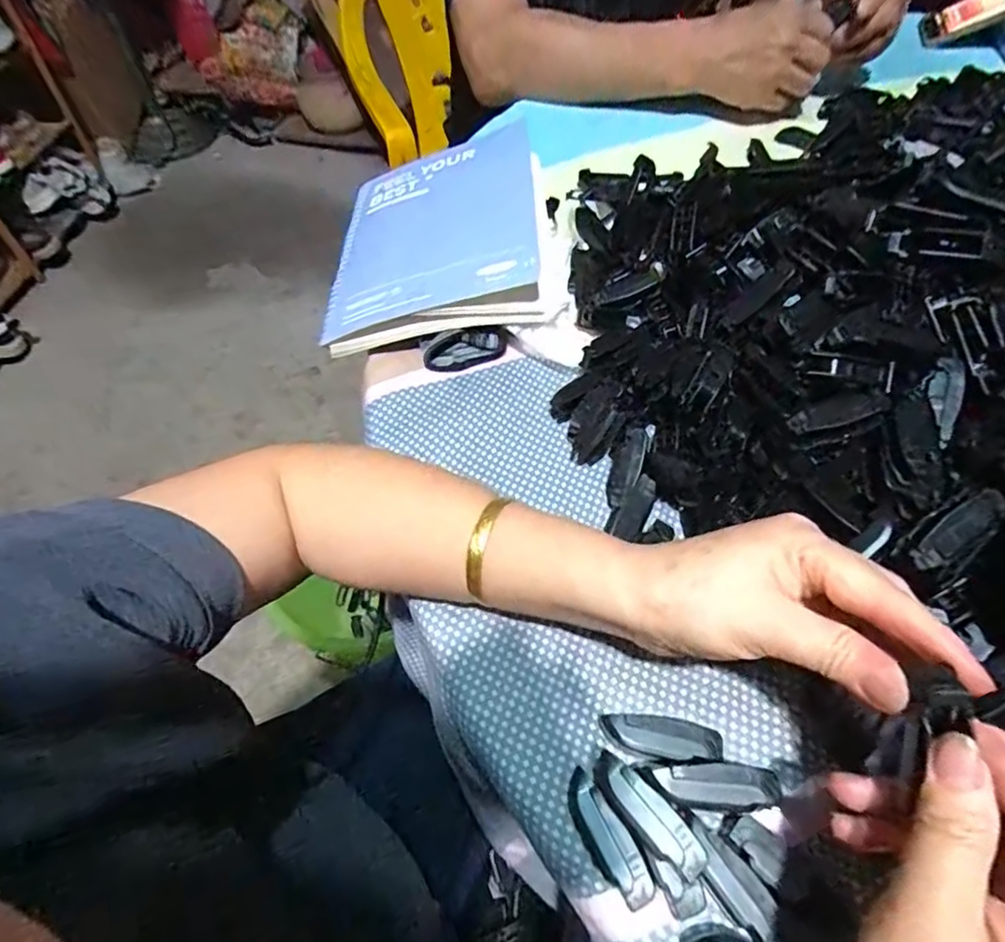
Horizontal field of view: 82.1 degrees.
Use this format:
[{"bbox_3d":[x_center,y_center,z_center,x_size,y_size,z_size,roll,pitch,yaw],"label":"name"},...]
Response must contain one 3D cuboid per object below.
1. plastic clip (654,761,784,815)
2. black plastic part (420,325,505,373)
[{"bbox_3d":[0.091,0.134,0.244,0.048,0.006,0.018,-3,56,-1],"label":"plastic clip"},{"bbox_3d":[-0.028,-0.091,0.421,0.060,0.028,0.015,-13,37,1],"label":"black plastic part"}]

